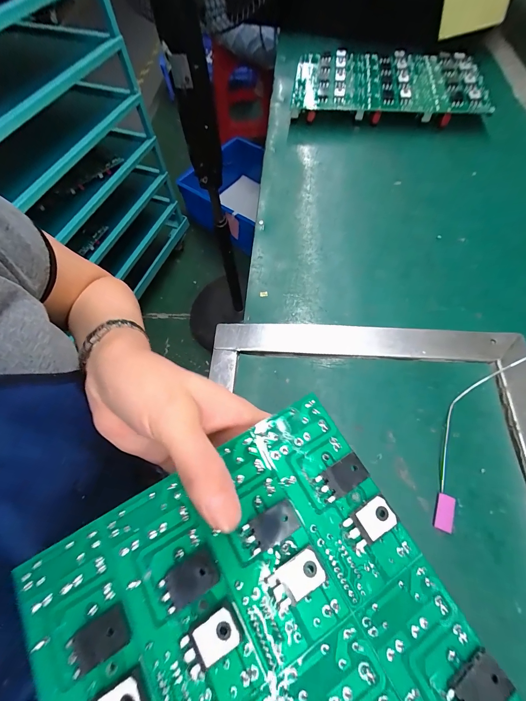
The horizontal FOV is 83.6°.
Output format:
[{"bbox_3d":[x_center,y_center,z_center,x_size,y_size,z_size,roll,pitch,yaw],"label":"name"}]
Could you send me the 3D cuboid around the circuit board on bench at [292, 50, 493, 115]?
[{"bbox_3d":[0.191,-0.415,0.463,0.278,0.040,0.170,4,64,5],"label":"circuit board on bench"}]

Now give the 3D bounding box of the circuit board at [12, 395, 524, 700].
[{"bbox_3d":[0.025,0.175,0.107,0.173,0.017,0.276,-28,65,-11],"label":"circuit board"}]

